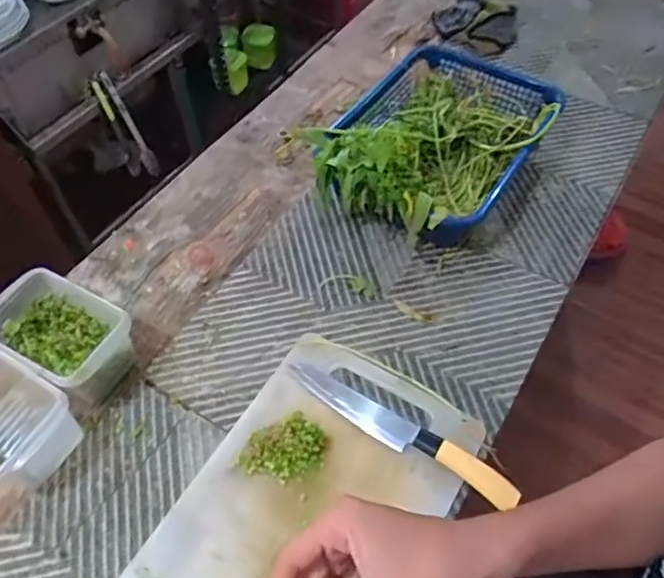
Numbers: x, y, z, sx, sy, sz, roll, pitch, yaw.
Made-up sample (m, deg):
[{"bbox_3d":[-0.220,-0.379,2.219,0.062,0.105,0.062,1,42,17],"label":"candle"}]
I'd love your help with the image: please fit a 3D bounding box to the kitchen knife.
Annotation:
[{"bbox_3d":[0.069,0.157,0.658,0.281,0.019,0.037,28,61,19],"label":"kitchen knife"}]

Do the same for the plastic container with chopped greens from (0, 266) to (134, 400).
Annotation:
[{"bbox_3d":[-0.313,0.062,0.690,0.153,0.101,0.103,24,59,17],"label":"plastic container with chopped greens"}]

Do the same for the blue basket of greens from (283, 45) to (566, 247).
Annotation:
[{"bbox_3d":[0.143,-0.246,0.869,0.286,0.142,0.391,30,61,20],"label":"blue basket of greens"}]

